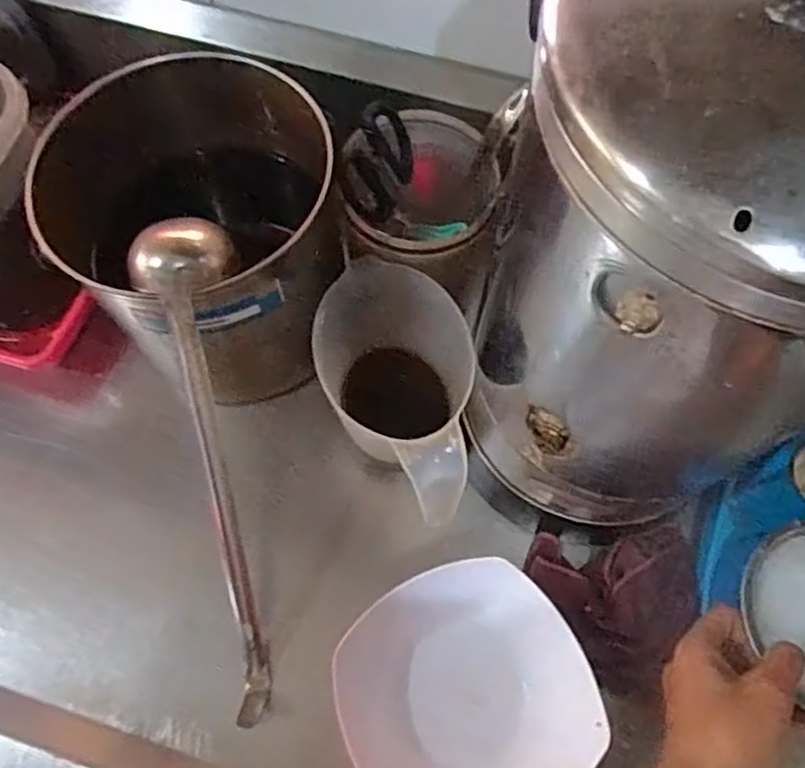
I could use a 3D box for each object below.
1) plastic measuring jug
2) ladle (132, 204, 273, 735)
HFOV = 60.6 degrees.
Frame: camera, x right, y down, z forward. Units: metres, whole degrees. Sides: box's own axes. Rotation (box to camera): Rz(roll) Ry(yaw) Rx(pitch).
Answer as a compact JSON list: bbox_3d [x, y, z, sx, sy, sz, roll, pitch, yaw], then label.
[{"bbox_3d":[0.000,0.004,0.540,0.115,0.128,0.182,-12,53,-6],"label":"plastic measuring jug"},{"bbox_3d":[-0.127,0.072,0.487,0.062,0.048,0.368,-7,107,-3],"label":"ladle"}]

